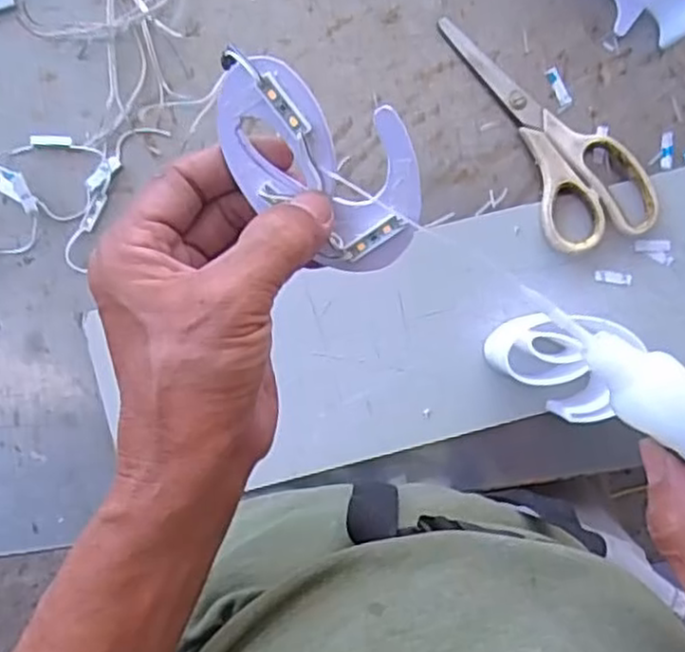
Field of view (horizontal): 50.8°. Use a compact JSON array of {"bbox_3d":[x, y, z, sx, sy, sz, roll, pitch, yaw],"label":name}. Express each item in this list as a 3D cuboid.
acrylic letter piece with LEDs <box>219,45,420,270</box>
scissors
[{"bbox_3d":[-0.011,-0.060,0.279,0.089,0.008,0.061,22,110,-3],"label":"acrylic letter piece with LEDs"},{"bbox_3d":[0.141,-0.136,0.479,0.077,0.018,0.178,-27,93,-2],"label":"scissors"}]

